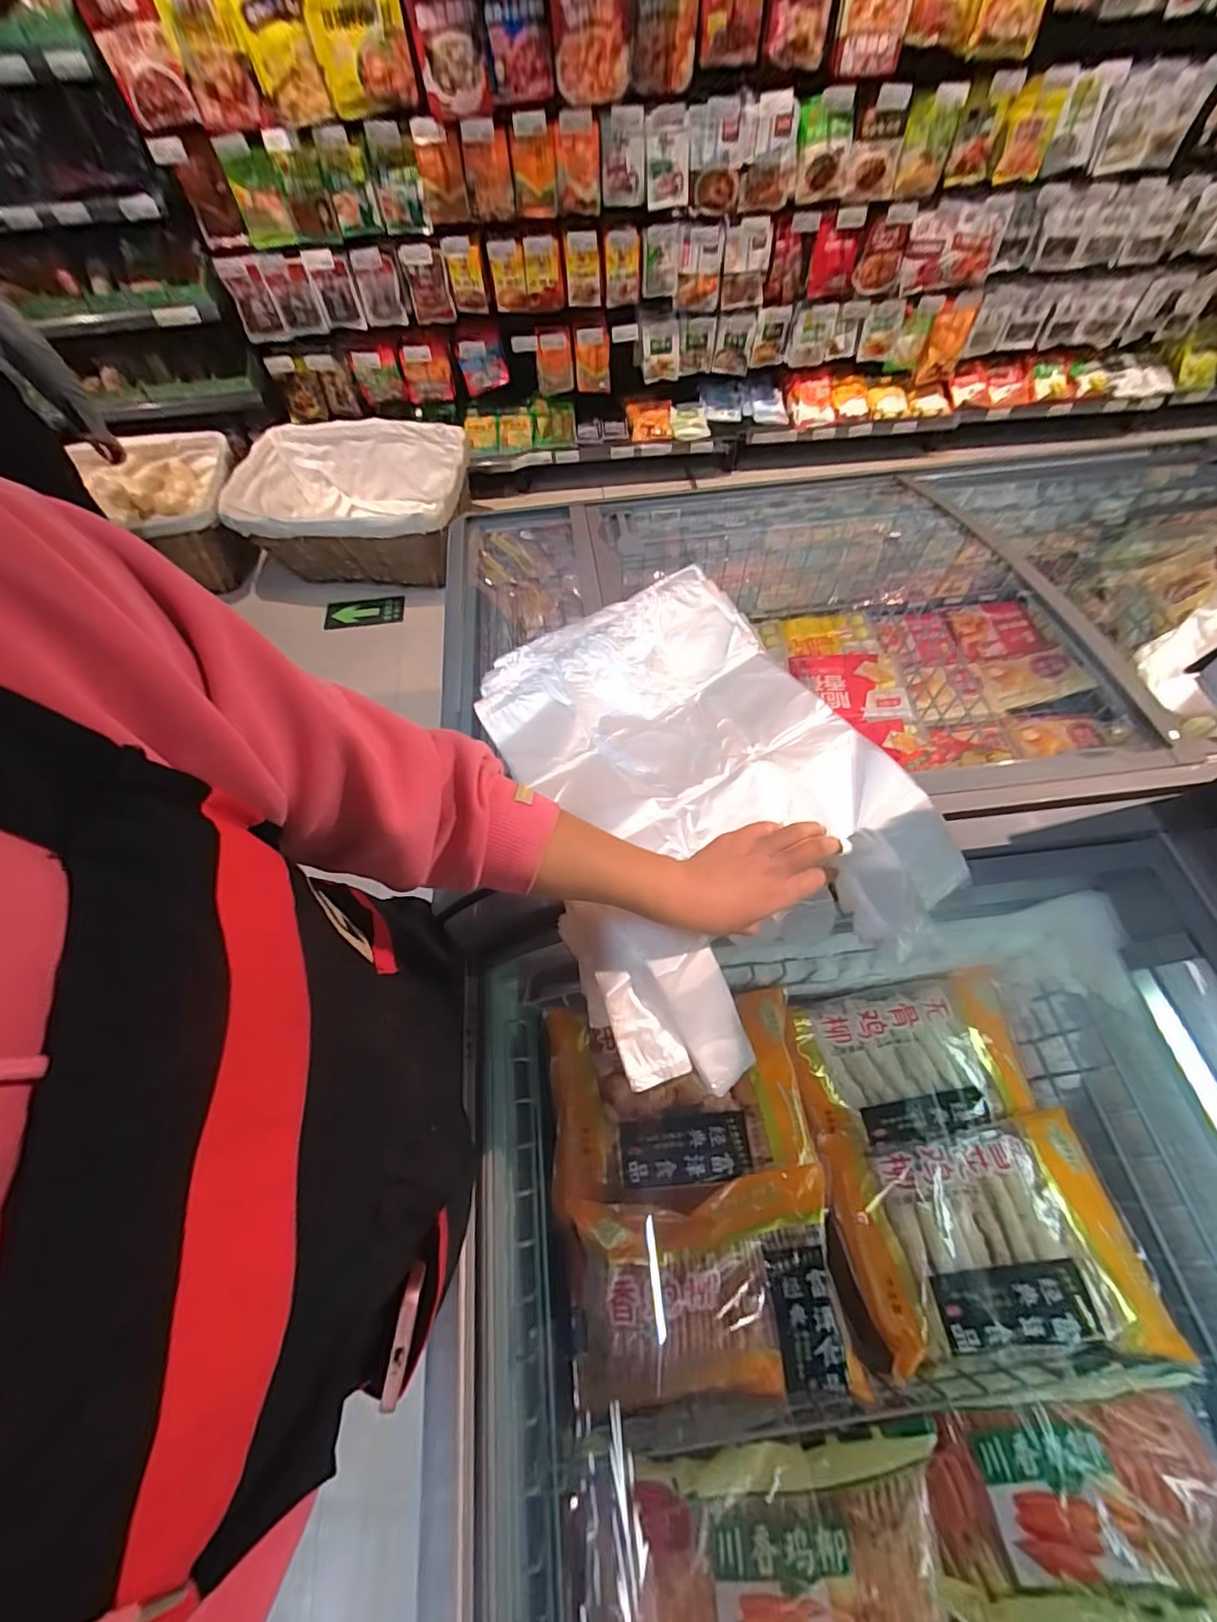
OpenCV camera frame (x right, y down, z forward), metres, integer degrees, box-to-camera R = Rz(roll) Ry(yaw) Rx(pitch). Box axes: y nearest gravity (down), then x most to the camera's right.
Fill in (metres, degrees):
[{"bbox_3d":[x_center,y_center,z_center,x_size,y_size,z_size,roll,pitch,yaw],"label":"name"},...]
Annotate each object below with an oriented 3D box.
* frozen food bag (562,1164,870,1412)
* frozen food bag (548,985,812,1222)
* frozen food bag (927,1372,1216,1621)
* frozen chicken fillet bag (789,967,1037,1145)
[{"bbox_3d":[0.111,0.519,0.623,0.281,0.060,0.203,-5,60,-1],"label":"frozen food bag"},{"bbox_3d":[0.083,0.358,0.696,0.308,0.041,0.210,-5,60,-1],"label":"frozen food bag"},{"bbox_3d":[0.457,0.671,0.543,0.287,0.072,0.173,-11,61,-4],"label":"frozen food bag"},{"bbox_3d":[0.395,0.325,0.749,0.278,0.058,0.178,-9,61,-3],"label":"frozen chicken fillet bag"}]

